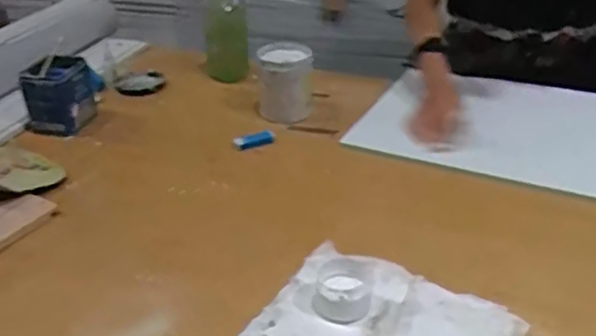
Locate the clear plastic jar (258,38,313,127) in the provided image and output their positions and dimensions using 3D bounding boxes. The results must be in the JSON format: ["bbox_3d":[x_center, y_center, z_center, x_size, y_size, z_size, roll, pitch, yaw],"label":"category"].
[{"bbox_3d":[-0.023,-0.155,1.177,0.099,0.134,0.107,-2,30,1],"label":"clear plastic jar"}]

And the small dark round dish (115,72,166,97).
[{"bbox_3d":[-0.324,-0.176,1.312,0.098,0.014,0.099,-2,30,1],"label":"small dark round dish"}]

